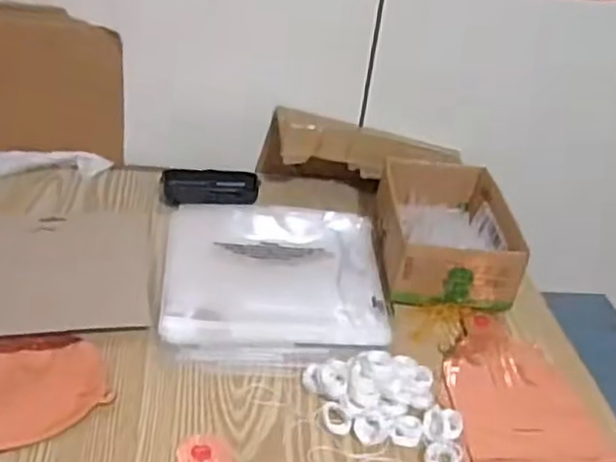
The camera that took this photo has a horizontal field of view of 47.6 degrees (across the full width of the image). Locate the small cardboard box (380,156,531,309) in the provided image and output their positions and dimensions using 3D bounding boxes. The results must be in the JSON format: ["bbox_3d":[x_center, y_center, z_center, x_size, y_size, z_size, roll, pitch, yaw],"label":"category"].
[{"bbox_3d":[0.143,-0.002,0.739,0.126,0.061,0.190,6,33,-2],"label":"small cardboard box"}]

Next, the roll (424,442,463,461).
[{"bbox_3d":[0.101,0.172,0.526,0.027,0.008,0.031,17,34,14],"label":"roll"}]

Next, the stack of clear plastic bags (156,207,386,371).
[{"bbox_3d":[-0.033,0.037,0.693,0.207,0.022,0.262,4,33,-5],"label":"stack of clear plastic bags"}]

